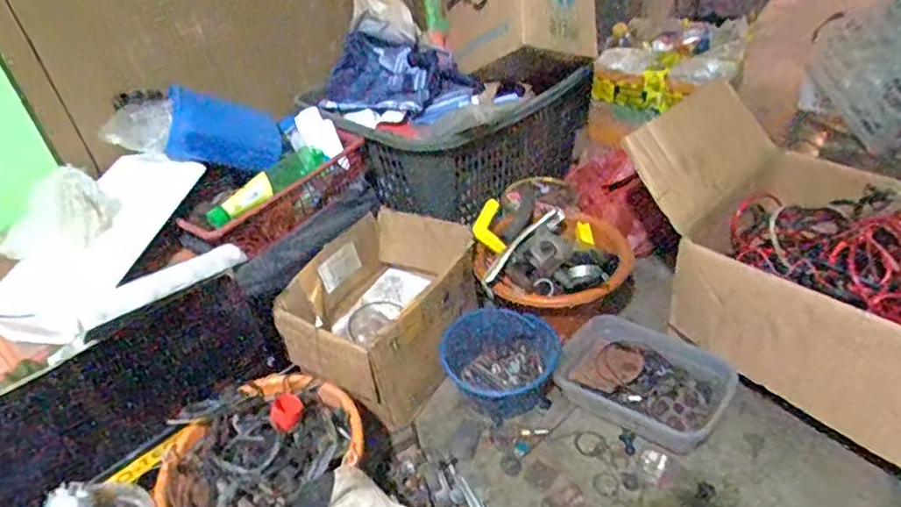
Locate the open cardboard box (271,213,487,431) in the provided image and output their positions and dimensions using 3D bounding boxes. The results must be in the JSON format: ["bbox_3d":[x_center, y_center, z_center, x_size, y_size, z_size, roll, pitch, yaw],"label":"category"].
[{"bbox_3d":[-0.115,0.100,0.974,0.236,0.183,0.314,19,45,30],"label":"open cardboard box"}]

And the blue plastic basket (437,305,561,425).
[{"bbox_3d":[0.078,0.176,0.948,0.178,0.092,0.150,9,41,20],"label":"blue plastic basket"}]

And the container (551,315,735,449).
[{"bbox_3d":[0.298,0.191,0.903,0.240,0.049,0.174,22,46,32],"label":"container"}]

